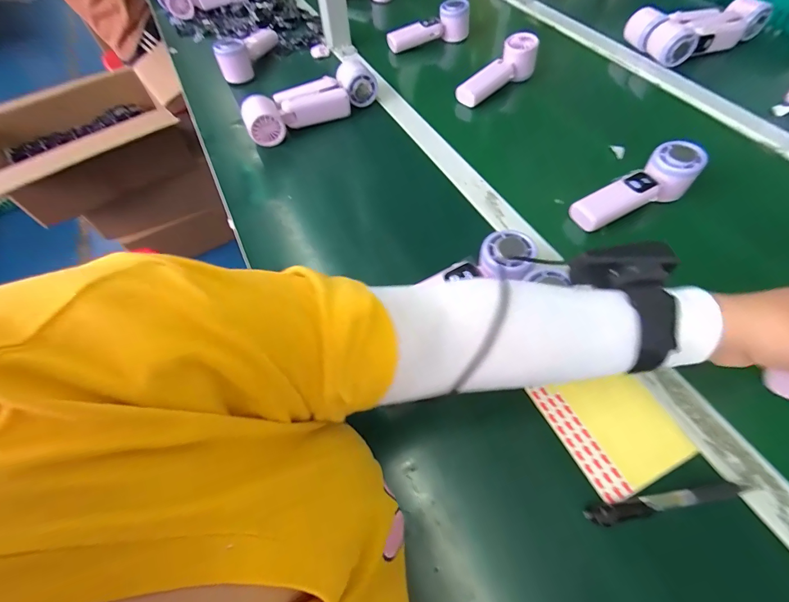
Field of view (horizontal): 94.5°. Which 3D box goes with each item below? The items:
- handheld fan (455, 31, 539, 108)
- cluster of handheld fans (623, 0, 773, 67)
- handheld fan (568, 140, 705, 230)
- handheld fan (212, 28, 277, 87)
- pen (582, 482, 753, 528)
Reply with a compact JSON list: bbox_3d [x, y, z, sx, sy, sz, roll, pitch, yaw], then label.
[{"bbox_3d":[0.178,-0.393,0.637,0.165,0.056,0.052,-37,62,-2],"label":"handheld fan"},{"bbox_3d":[0.567,-0.502,0.685,0.237,0.076,0.125,-19,59,-9],"label":"cluster of handheld fans"},{"bbox_3d":[0.310,-0.142,0.473,0.167,0.045,0.052,-29,59,6],"label":"handheld fan"},{"bbox_3d":[-0.291,-0.506,0.728,0.062,0.063,0.164,6,58,7],"label":"handheld fan"},{"bbox_3d":[0.224,0.162,0.297,0.139,0.009,0.015,-11,58,-4],"label":"pen"}]

